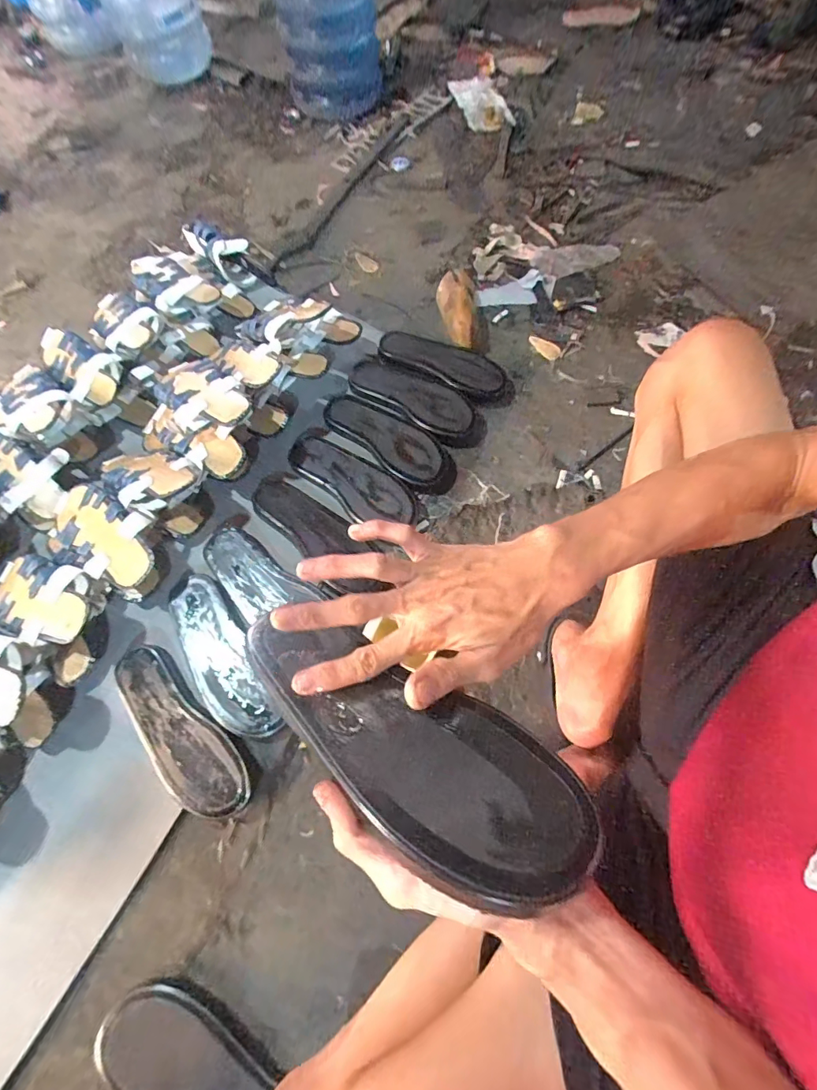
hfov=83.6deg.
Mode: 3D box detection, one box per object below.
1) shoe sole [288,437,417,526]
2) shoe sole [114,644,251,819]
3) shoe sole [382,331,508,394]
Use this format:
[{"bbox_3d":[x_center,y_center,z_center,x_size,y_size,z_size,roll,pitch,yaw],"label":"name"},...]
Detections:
[{"bbox_3d":[-0.096,-0.110,0.768,0.243,0.015,0.093,34,71,16],"label":"shoe sole"},{"bbox_3d":[-0.308,0.246,0.599,0.094,0.022,0.251,-40,70,-15],"label":"shoe sole"},{"bbox_3d":[0.058,-0.351,0.864,0.258,0.035,0.093,20,67,11],"label":"shoe sole"}]

